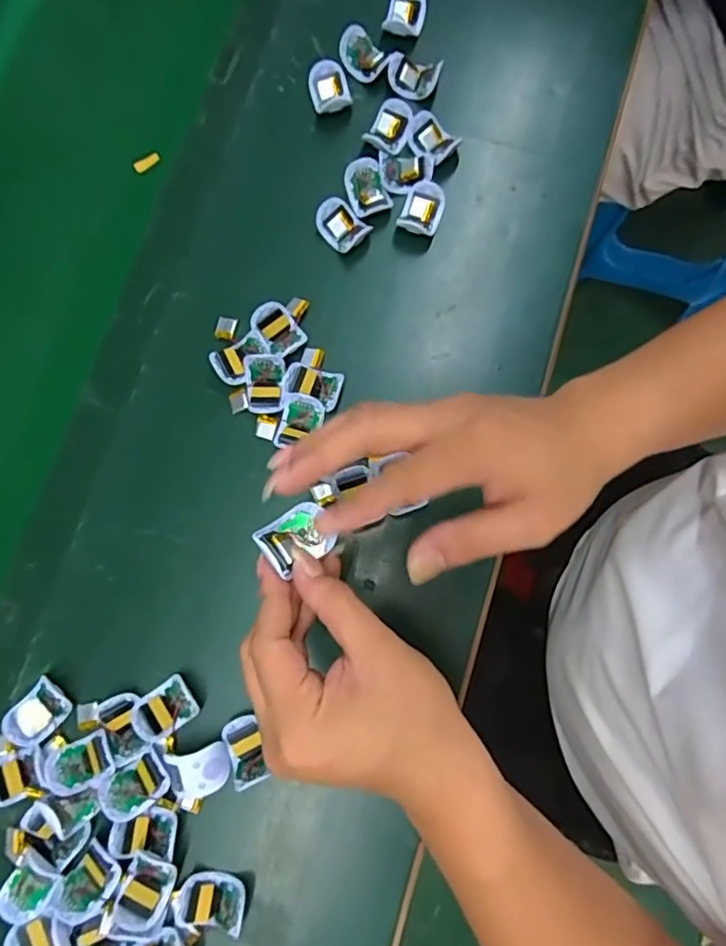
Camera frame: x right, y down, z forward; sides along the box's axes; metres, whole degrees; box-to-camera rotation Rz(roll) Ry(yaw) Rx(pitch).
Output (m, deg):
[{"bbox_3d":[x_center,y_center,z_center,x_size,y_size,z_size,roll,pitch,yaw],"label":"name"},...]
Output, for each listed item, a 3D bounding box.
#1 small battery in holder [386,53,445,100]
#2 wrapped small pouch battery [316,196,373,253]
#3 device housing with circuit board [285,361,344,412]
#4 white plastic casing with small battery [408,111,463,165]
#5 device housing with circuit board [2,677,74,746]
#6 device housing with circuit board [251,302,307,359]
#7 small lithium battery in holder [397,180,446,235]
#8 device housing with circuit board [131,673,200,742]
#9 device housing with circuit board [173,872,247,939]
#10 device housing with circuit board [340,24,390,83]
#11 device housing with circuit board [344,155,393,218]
[{"bbox_3d":[0.042,-0.327,0.485,0.041,0.018,0.027,19,80,5],"label":"small battery in holder"},{"bbox_3d":[-0.017,-0.195,0.465,0.031,0.015,0.043,-39,81,-6],"label":"wrapped small pouch battery"},{"bbox_3d":[-0.036,-0.066,0.436,0.041,0.011,0.028,18,80,5],"label":"device housing with circuit board"},{"bbox_3d":[0.056,-0.270,0.476,0.042,0.014,0.032,43,83,8],"label":"white plastic casing with small battery"},{"bbox_3d":[-0.221,0.164,0.402,0.041,0.012,0.031,-45,81,-6],"label":"device housing with circuit board"},{"bbox_3d":[-0.063,-0.108,0.448,0.028,0.019,0.041,-39,81,-6],"label":"device housing with circuit board"},{"bbox_3d":[0.047,-0.207,0.463,0.032,0.013,0.040,17,80,5],"label":"small lithium battery in holder"},{"bbox_3d":[-0.134,0.160,0.401,0.042,0.012,0.031,-37,81,-5],"label":"device housing with circuit board"},{"bbox_3d":[-0.097,0.277,0.378,0.044,0.017,0.033,13,80,4],"label":"device housing with circuit board"},{"bbox_3d":[0.001,-0.347,0.489,0.040,0.020,0.033,16,80,4],"label":"device housing with circuit board"},{"bbox_3d":[0.002,-0.225,0.466,0.031,0.017,0.043,-27,80,-4],"label":"device housing with circuit board"}]

